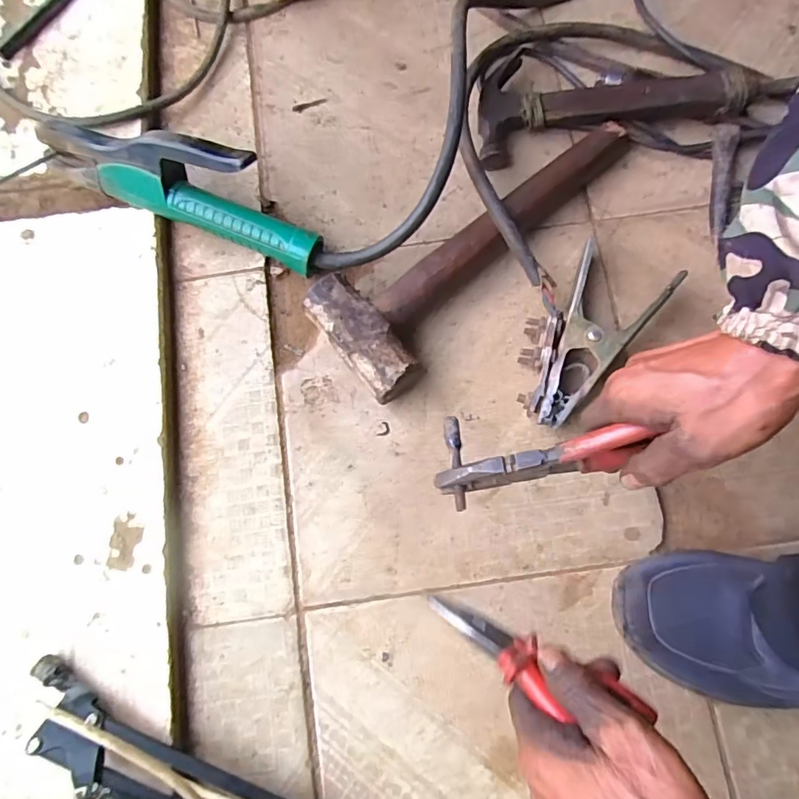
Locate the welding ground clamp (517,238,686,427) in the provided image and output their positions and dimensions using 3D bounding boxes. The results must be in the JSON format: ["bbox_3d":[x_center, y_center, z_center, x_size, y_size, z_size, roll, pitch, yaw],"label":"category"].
[{"bbox_3d":[0.150,-0.058,0.419,0.078,0.038,0.166,39,80,9],"label":"welding ground clamp"}]

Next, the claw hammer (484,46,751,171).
[{"bbox_3d":[0.187,-0.286,0.465,0.238,0.045,0.100,-9,77,-1],"label":"claw hammer"}]

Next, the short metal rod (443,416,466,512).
[{"bbox_3d":[0.039,0.044,0.353,0.011,0.012,0.067,-3,77,0],"label":"short metal rod"}]

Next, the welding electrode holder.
[{"bbox_3d":[-0.186,-0.187,0.437,0.249,0.071,0.055,22,78,6],"label":"welding electrode holder"}]

